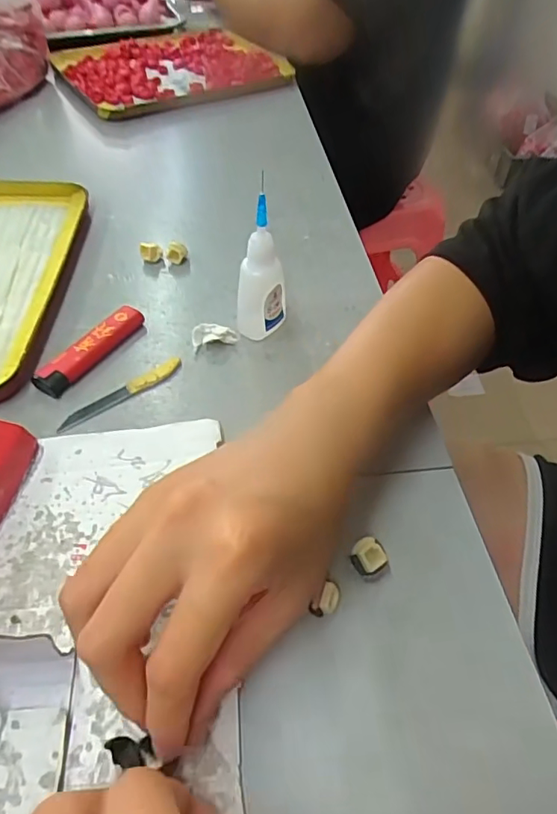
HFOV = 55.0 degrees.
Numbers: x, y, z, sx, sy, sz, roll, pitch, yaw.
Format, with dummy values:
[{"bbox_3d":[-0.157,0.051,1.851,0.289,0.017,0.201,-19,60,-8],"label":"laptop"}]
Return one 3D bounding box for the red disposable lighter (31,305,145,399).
[{"bbox_3d":[-0.114,-0.036,0.328,0.019,0.011,0.078,26,54,19],"label":"red disposable lighter"}]

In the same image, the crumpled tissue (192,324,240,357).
[{"bbox_3d":[-0.040,-0.045,0.338,0.029,0.013,0.012,-16,52,-14],"label":"crumpled tissue"}]

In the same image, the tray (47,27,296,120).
[{"bbox_3d":[-0.137,-0.427,0.672,0.249,0.034,0.205,-26,55,-23],"label":"tray"}]

